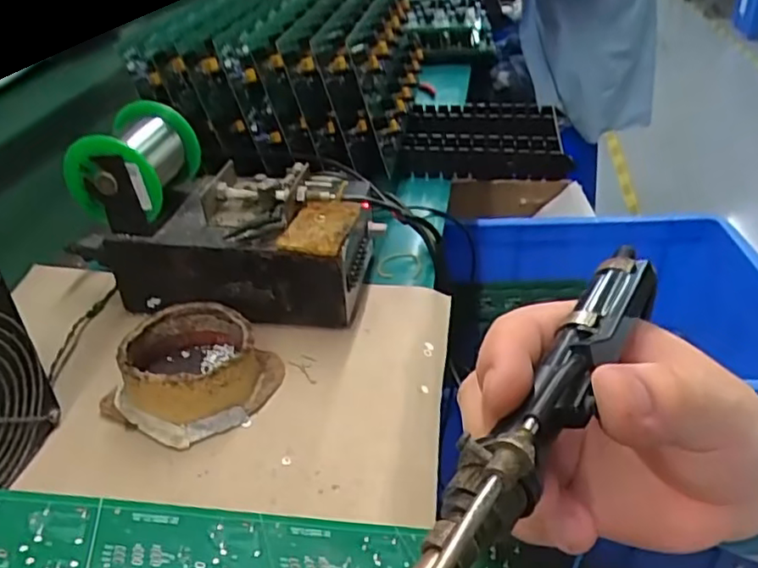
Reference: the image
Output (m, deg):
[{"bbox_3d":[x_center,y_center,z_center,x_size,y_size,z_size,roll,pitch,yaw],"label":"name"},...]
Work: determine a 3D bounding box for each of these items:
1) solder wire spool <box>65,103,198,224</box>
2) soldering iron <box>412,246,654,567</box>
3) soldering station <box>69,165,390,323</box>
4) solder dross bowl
[{"bbox_3d":[-0.182,-0.092,0.481,0.066,0.062,0.089,6,35,8],"label":"solder wire spool"},{"bbox_3d":[0.042,0.039,0.181,0.022,0.020,0.190,22,41,28],"label":"soldering iron"},{"bbox_3d":[-0.118,-0.040,0.511,0.219,0.084,0.125,4,35,5],"label":"soldering station"},{"bbox_3d":[-0.121,0.053,0.418,0.095,0.038,0.091,-2,35,1],"label":"solder dross bowl"}]

